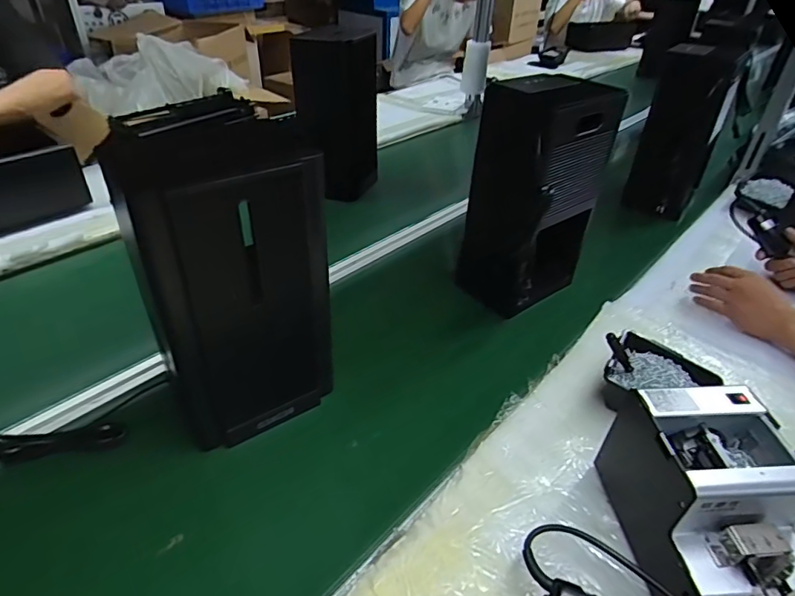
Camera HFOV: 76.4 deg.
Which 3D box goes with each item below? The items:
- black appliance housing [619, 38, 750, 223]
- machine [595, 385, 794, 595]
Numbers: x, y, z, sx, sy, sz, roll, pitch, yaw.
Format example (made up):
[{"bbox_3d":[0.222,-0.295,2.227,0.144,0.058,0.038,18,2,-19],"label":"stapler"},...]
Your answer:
[{"bbox_3d":[0.687,-0.420,1.221,0.170,0.344,0.334,22,39,24],"label":"black appliance housing"},{"bbox_3d":[0.302,0.195,0.491,0.135,0.135,0.173,0,36,-4],"label":"machine"}]

